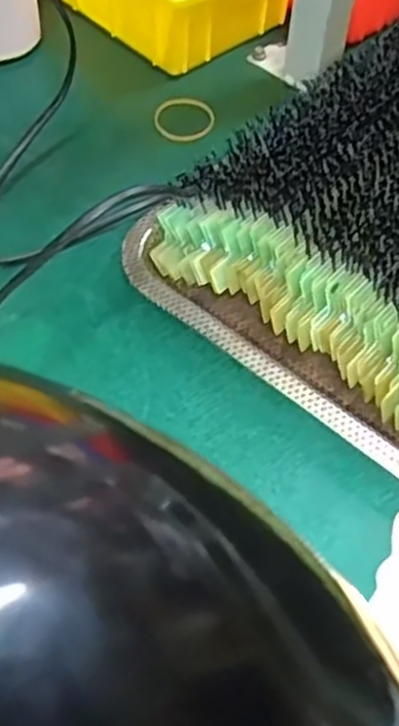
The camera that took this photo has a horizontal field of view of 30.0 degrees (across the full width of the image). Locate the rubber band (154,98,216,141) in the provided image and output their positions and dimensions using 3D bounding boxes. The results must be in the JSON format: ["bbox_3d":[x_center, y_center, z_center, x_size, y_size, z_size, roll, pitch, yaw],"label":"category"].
[{"bbox_3d":[-0.010,-0.169,0.512,0.041,0.006,0.043,2,53,-3],"label":"rubber band"}]

